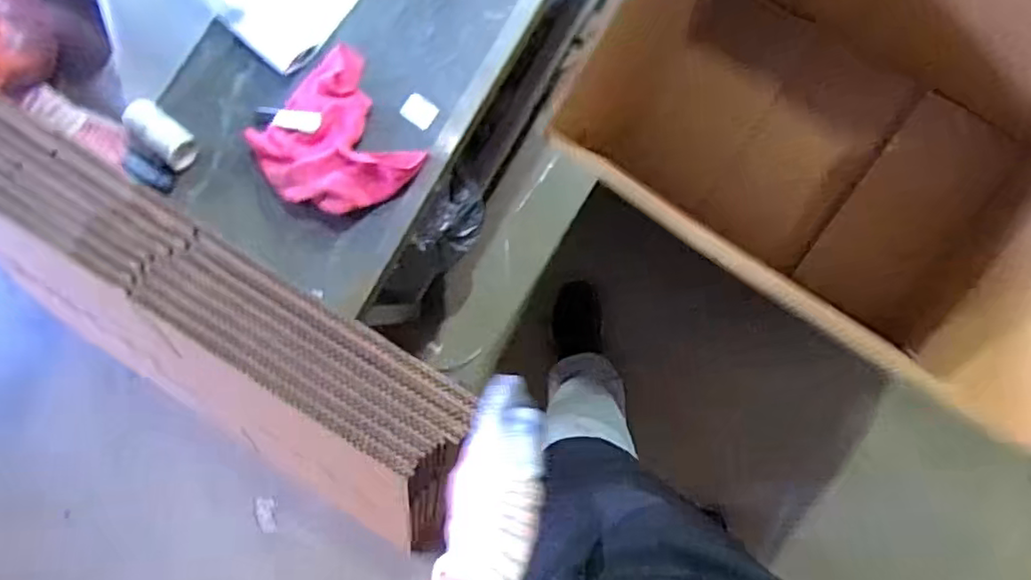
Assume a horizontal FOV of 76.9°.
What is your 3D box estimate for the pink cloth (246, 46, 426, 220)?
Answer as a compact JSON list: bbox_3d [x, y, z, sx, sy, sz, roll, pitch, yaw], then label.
[{"bbox_3d":[-0.230,-0.186,0.808,0.176,0.043,0.196,-35,86,6],"label":"pink cloth"}]

